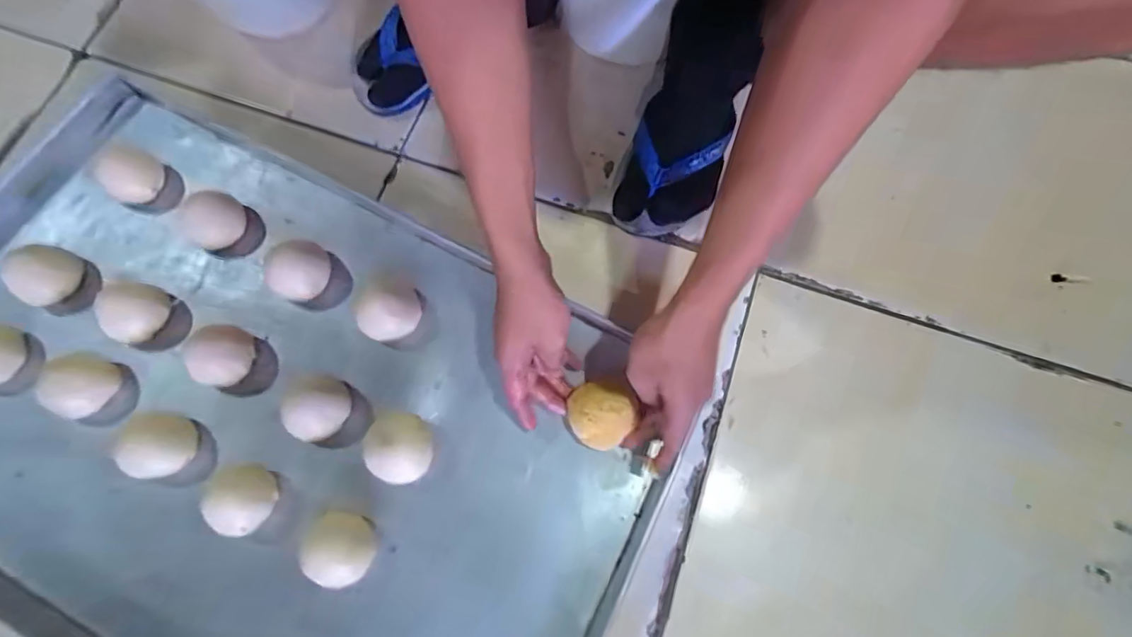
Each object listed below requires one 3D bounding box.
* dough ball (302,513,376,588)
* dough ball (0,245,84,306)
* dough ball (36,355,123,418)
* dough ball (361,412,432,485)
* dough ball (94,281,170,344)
[{"bbox_3d":[-0.191,0.195,0.442,0.051,0.037,0.056,0,74,-1],"label":"dough ball"},{"bbox_3d":[-0.510,-0.044,0.503,0.052,0.035,0.055,0,74,-1],"label":"dough ball"},{"bbox_3d":[-0.449,0.062,0.479,0.049,0.030,0.057,11,74,2],"label":"dough ball"},{"bbox_3d":[-0.148,0.114,0.463,0.059,0.036,0.057,0,74,-1],"label":"dough ball"},{"bbox_3d":[-0.420,-0.008,0.497,0.054,0.032,0.055,0,74,-1],"label":"dough ball"}]

